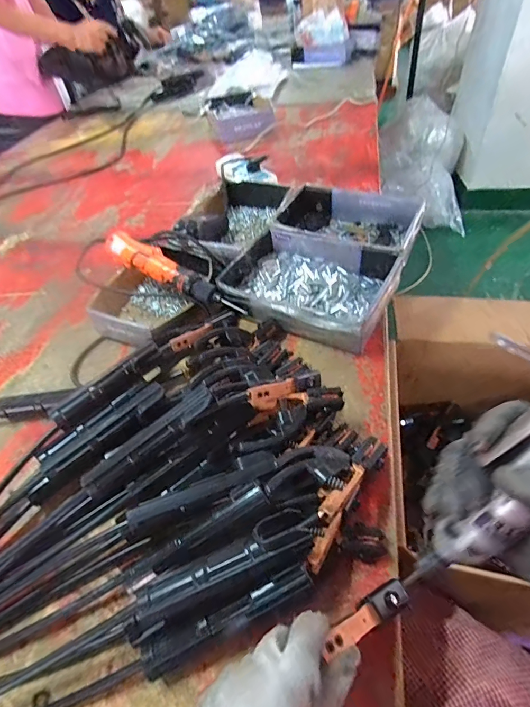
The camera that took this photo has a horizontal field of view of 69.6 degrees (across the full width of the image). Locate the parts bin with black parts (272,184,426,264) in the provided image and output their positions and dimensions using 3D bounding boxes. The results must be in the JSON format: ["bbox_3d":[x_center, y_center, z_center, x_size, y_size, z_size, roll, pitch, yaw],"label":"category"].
[{"bbox_3d":[0.146,-0.245,0.725,0.286,0.070,0.190,23,55,24],"label":"parts bin with black parts"}]

